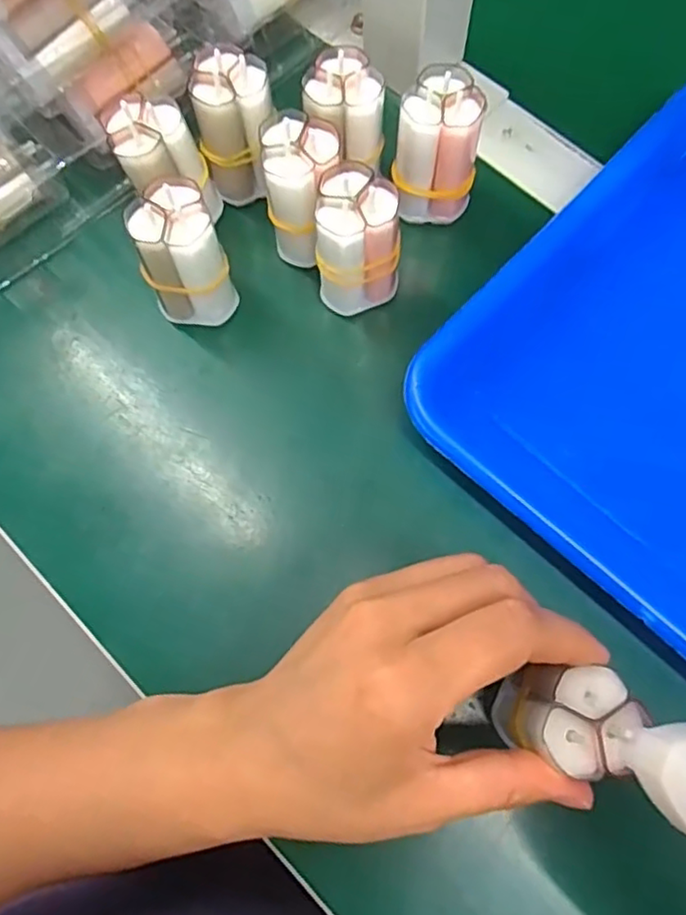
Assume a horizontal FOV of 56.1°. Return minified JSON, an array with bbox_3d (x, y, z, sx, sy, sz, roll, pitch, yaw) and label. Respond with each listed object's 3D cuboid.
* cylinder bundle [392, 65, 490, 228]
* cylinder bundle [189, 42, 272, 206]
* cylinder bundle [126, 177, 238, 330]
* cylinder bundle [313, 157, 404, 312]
[{"bbox_3d":[0.044,-0.141,0.295,0.035,0.064,0.030,12,73,6],"label":"cylinder bundle"},{"bbox_3d":[-0.050,-0.157,0.304,0.033,0.064,0.038,-5,72,0],"label":"cylinder bundle"},{"bbox_3d":[-0.069,-0.085,0.281,0.034,0.069,0.028,-26,74,-6],"label":"cylinder bundle"},{"bbox_3d":[0.007,-0.095,0.282,0.034,0.061,0.036,3,73,3],"label":"cylinder bundle"}]

